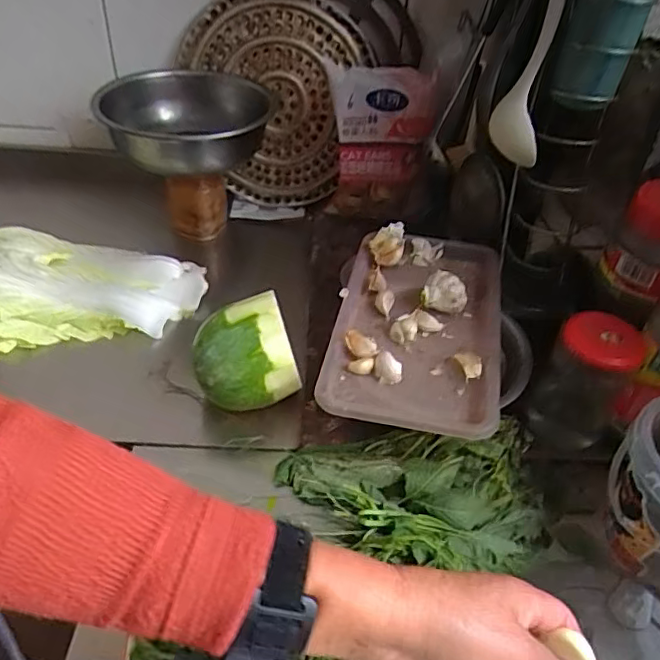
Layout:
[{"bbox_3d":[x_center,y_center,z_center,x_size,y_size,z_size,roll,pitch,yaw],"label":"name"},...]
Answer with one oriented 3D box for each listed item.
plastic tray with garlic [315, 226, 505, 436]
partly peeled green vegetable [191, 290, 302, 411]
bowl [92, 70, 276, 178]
[{"bbox_3d":[0.087,-0.011,0.562,0.158,0.039,0.268,10,42,7],"label":"plastic tray with garlic"},{"bbox_3d":[-0.084,0.026,0.556,0.095,0.088,0.087,-8,45,-15],"label":"partly peeled green vegetable"},{"bbox_3d":[-0.192,-0.262,0.727,0.204,0.073,0.204,2,42,-2],"label":"bowl"}]

